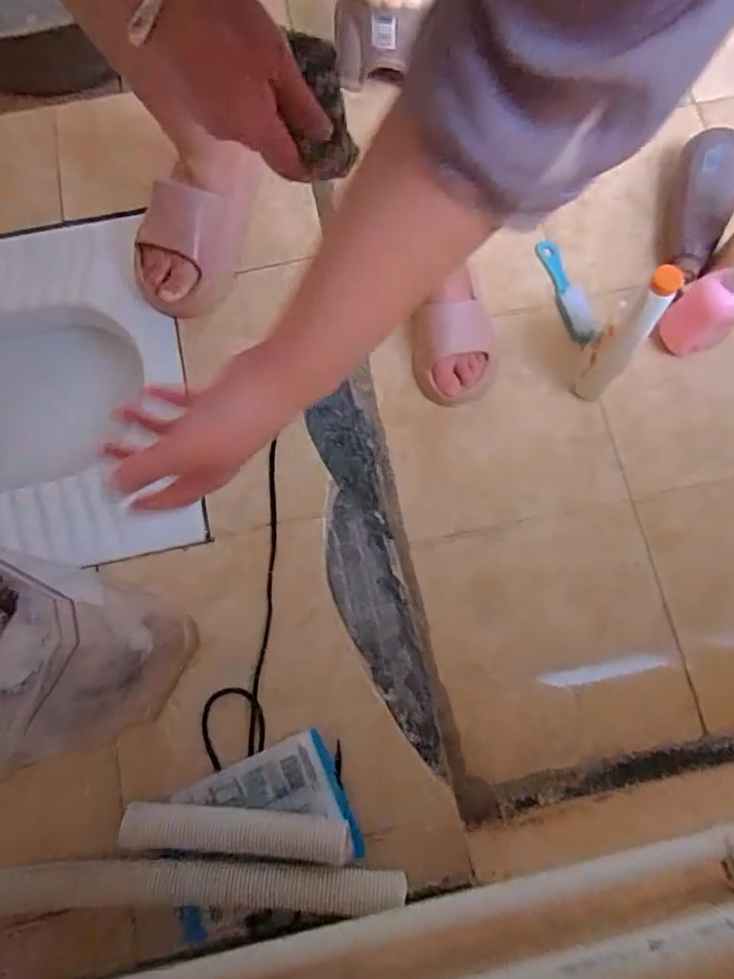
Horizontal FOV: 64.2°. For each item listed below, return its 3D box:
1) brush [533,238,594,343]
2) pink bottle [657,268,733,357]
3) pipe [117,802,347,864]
[{"bbox_3d":[0.284,-0.287,0.841,0.037,0.018,0.173,-15,75,-4],"label":"brush"},{"bbox_3d":[0.426,-0.227,0.716,0.076,0.181,0.070,-38,78,-10],"label":"pink bottle"},{"bbox_3d":[-0.119,0.303,0.517,0.198,0.028,0.039,4,75,1],"label":"pipe"}]

